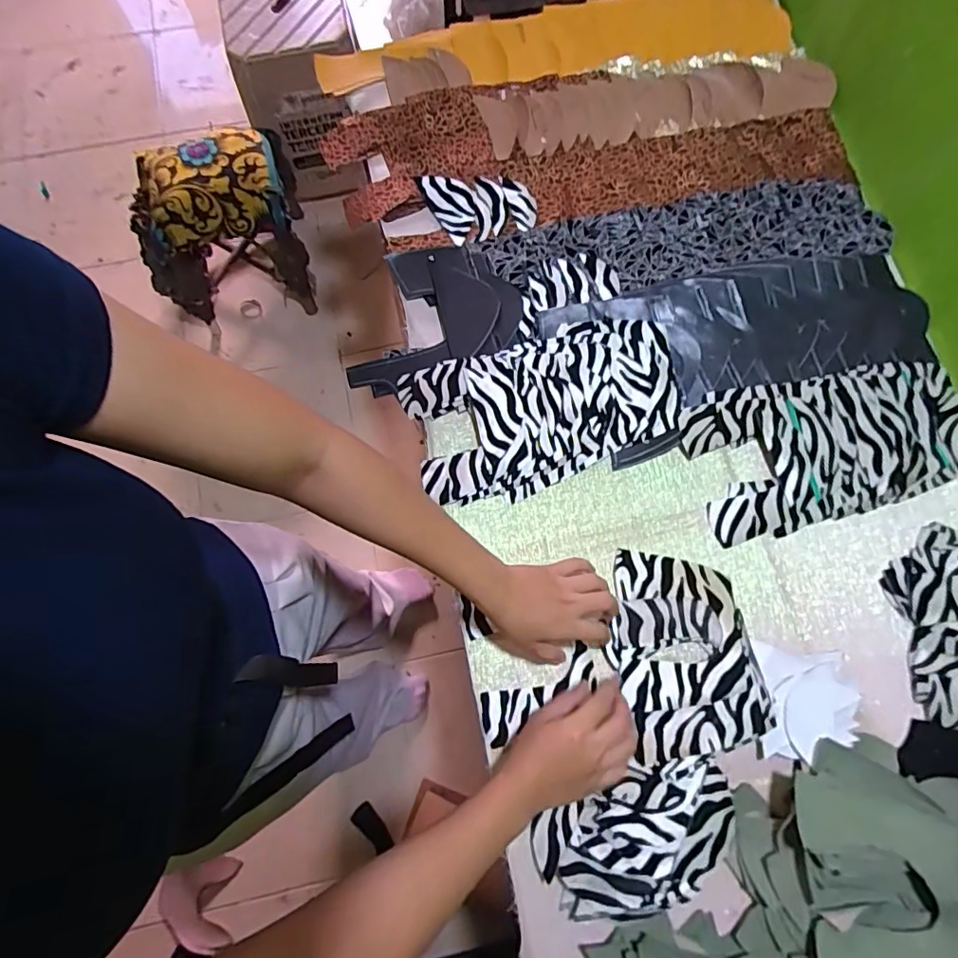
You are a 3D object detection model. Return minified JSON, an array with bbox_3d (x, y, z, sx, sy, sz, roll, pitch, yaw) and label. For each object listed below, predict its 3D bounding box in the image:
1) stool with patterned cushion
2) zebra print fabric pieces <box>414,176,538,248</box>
[{"bbox_3d":[-0.609,-0.605,1.298,0.383,0.374,0.315,-22,78,-6],"label":"stool with patterned cushion"},{"bbox_3d":[-0.003,-0.333,0.654,0.143,0.010,0.093,1,76,2],"label":"zebra print fabric pieces"}]

